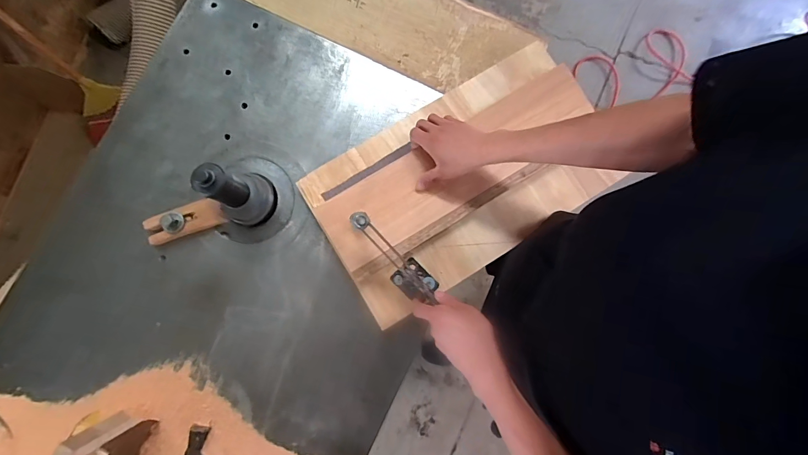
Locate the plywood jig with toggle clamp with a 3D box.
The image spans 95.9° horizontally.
[{"bbox_3d":[0.105,-0.091,0.644,0.512,0.058,0.301,-31,81,-7],"label":"plywood jig with toggle clamp"}]

